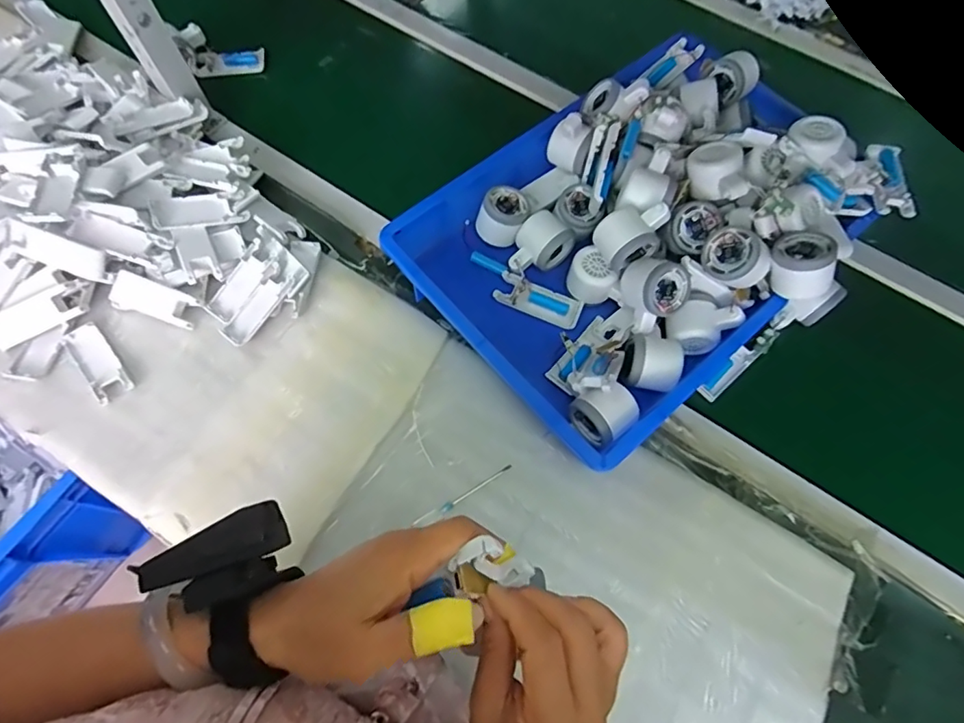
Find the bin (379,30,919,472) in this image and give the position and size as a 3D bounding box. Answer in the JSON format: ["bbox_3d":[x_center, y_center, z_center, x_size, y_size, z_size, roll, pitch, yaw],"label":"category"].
[{"bbox_3d":[0.207,-0.167,0.625,0.517,0.128,0.382,-39,75,-16],"label":"bin"}]

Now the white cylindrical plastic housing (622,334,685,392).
[{"bbox_3d":[0.188,0.004,0.588,0.058,0.048,0.059,13,68,3],"label":"white cylindrical plastic housing"}]

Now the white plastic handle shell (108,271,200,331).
[{"bbox_3d":[-0.388,-0.073,0.620,0.100,0.020,0.039,17,68,4],"label":"white plastic handle shell"}]

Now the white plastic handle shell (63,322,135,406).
[{"bbox_3d":[-0.437,0.002,0.599,0.038,0.019,0.102,-38,75,-16],"label":"white plastic handle shell"}]

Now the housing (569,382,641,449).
[{"bbox_3d":[0.128,0.057,0.561,0.052,0.059,0.057,-34,73,-15],"label":"housing"}]

